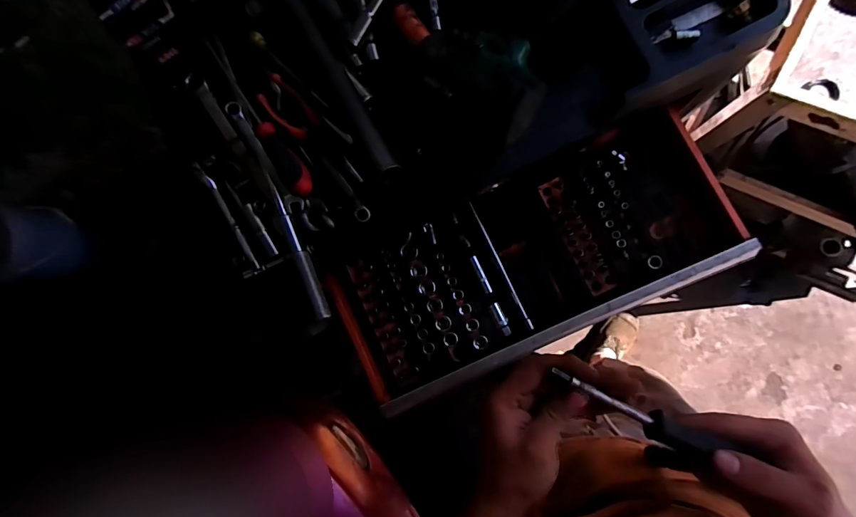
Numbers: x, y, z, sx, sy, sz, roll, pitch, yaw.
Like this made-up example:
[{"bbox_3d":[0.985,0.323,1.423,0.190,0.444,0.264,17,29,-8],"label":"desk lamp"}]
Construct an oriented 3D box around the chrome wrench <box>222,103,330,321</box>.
[{"bbox_3d":[-0.181,-0.063,0.496,0.023,0.025,0.289,-25,83,7],"label":"chrome wrench"}]

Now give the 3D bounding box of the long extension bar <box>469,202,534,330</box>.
[{"bbox_3d":[0.118,0.010,0.651,0.007,0.008,0.223,-26,83,6],"label":"long extension bar"}]

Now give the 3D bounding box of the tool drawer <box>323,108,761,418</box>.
[{"bbox_3d":[0.139,-0.001,0.635,0.601,0.058,0.290,-25,83,7],"label":"tool drawer"}]

